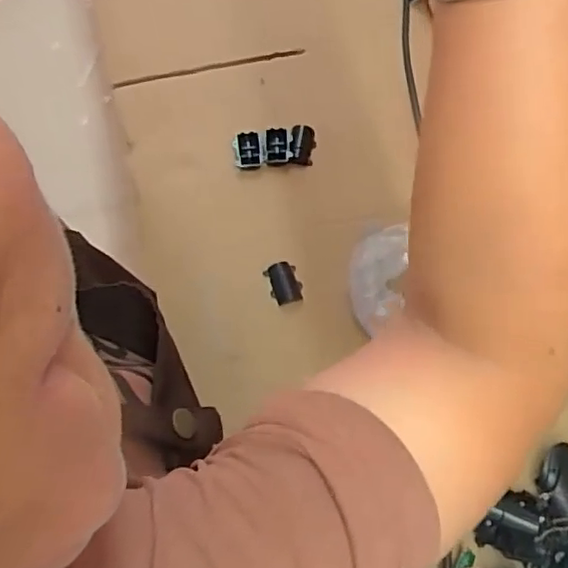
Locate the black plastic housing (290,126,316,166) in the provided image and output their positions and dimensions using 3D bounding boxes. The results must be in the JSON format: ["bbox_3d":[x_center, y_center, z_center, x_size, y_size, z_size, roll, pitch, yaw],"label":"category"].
[{"bbox_3d":[0.018,-0.135,0.592,0.023,0.016,0.041,8,72,1],"label":"black plastic housing"}]

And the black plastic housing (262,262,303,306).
[{"bbox_3d":[0.001,0.000,0.544,0.028,0.013,0.036,-16,73,-7],"label":"black plastic housing"}]

